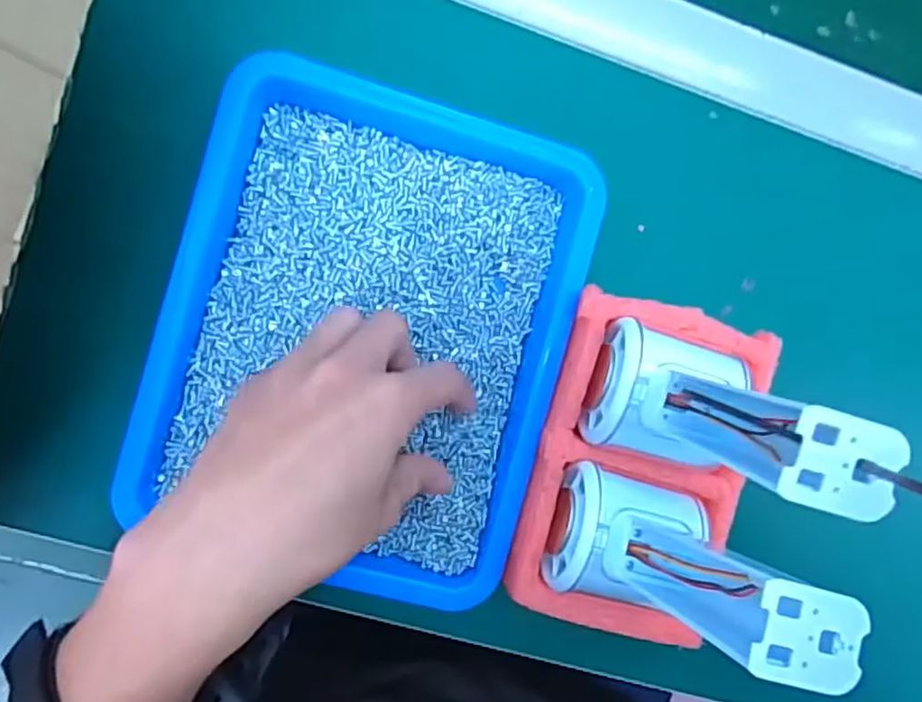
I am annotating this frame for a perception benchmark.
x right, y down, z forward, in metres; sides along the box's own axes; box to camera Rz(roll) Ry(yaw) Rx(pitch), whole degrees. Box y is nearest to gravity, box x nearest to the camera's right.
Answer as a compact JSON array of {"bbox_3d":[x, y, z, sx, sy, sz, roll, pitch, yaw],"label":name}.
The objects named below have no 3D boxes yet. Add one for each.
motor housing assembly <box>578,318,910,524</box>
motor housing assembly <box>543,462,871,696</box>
[{"bbox_3d":[0.090,0.018,0.243,0.056,0.146,0.053,10,90,-7],"label":"motor housing assembly"},{"bbox_3d":[0.075,0.080,0.240,0.056,0.136,0.049,19,89,-7],"label":"motor housing assembly"}]

